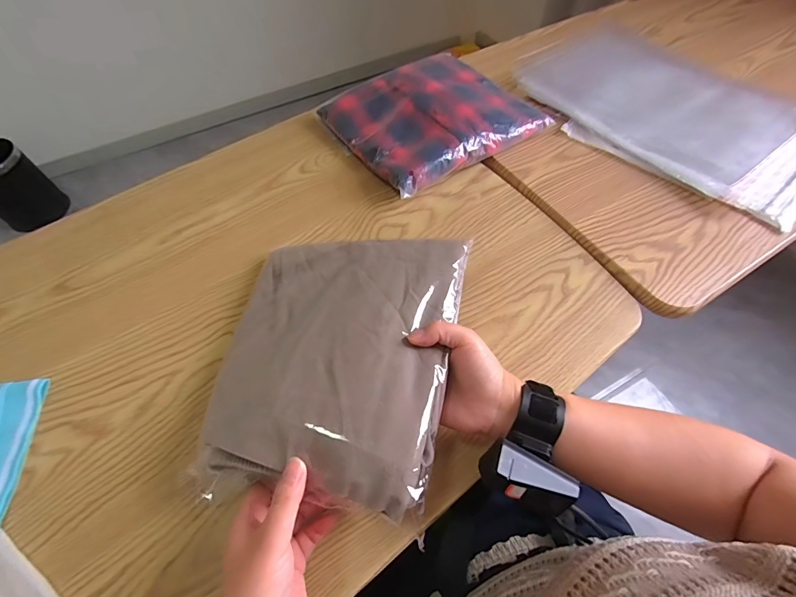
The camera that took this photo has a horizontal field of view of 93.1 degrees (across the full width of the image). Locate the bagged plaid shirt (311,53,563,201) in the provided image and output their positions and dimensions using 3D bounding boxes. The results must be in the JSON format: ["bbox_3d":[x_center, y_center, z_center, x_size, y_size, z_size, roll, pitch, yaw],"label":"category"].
[{"bbox_3d":[0.049,-0.283,0.588,0.266,0.061,0.236,-31,61,-16],"label":"bagged plaid shirt"}]

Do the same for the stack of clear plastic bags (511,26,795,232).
[{"bbox_3d":[0.436,-0.307,0.603,0.321,0.039,0.461,-40,65,-20],"label":"stack of clear plastic bags"}]

